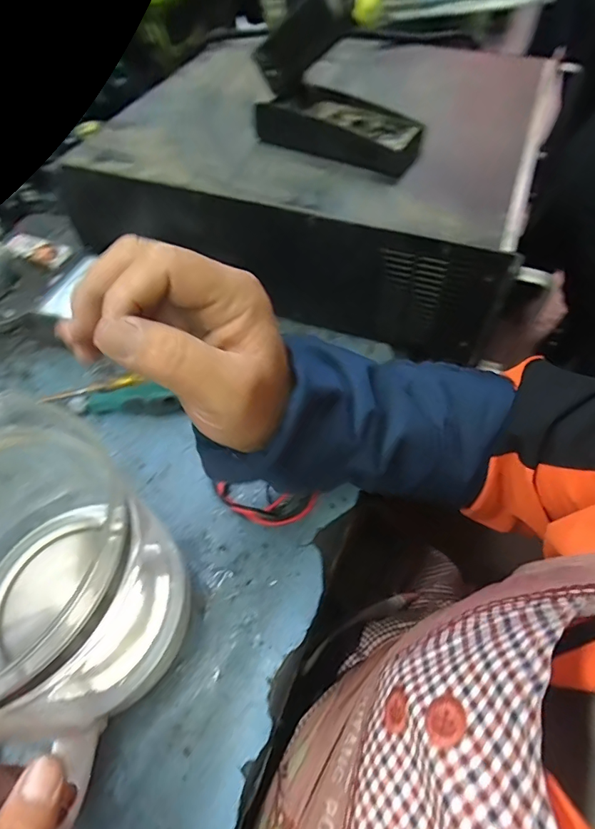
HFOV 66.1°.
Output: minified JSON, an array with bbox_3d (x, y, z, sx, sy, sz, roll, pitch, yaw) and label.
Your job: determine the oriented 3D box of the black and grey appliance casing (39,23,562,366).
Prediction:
[{"bbox_3d":[0.030,-0.294,0.555,0.443,0.131,0.364,17,58,14],"label":"black and grey appliance casing"}]

